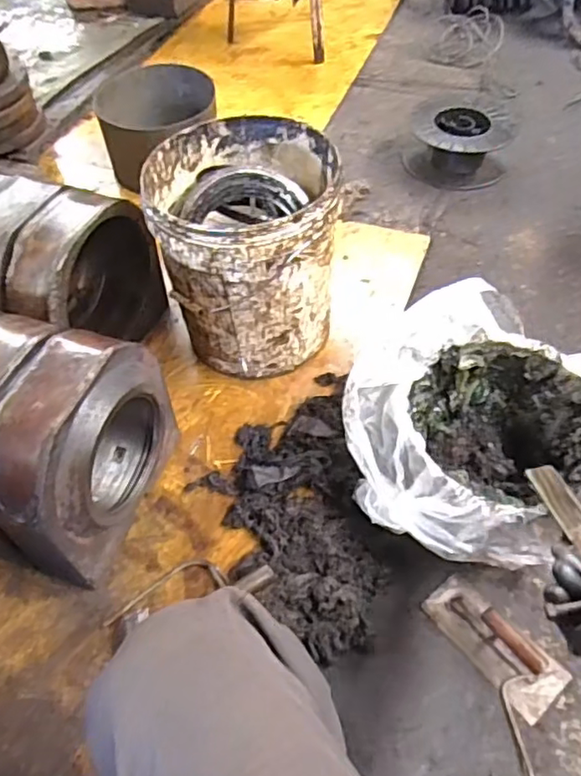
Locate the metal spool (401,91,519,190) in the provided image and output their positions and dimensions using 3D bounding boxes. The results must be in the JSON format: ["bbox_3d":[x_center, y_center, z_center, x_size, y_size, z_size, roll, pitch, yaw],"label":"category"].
[{"bbox_3d":[0.427,-0.633,1.531,0.256,0.107,0.245,11,53,12],"label":"metal spool"}]

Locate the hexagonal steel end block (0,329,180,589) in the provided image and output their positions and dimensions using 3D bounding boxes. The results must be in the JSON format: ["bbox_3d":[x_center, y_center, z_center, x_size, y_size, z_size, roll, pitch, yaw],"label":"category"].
[{"bbox_3d":[-0.278,0.097,0.855,0.117,0.301,0.280,14,54,14],"label":"hexagonal steel end block"}]

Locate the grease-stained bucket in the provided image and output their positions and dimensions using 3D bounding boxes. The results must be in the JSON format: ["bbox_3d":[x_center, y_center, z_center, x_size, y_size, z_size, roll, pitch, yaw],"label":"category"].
[{"bbox_3d":[-0.075,-0.233,1.086,0.302,0.352,0.319,-3,52,-1],"label":"grease-stained bucket"}]

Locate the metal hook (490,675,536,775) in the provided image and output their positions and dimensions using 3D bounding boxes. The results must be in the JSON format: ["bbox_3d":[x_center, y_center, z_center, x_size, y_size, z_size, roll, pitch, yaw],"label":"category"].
[{"bbox_3d":[0.279,0.455,0.749,0.058,0.004,0.194,6,52,7],"label":"metal hook"}]

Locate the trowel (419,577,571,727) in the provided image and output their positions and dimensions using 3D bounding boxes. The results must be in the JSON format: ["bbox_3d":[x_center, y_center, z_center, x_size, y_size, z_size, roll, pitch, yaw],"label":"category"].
[{"bbox_3d":[0.276,0.332,0.812,0.077,0.059,0.191,-33,57,-22],"label":"trowel"}]

